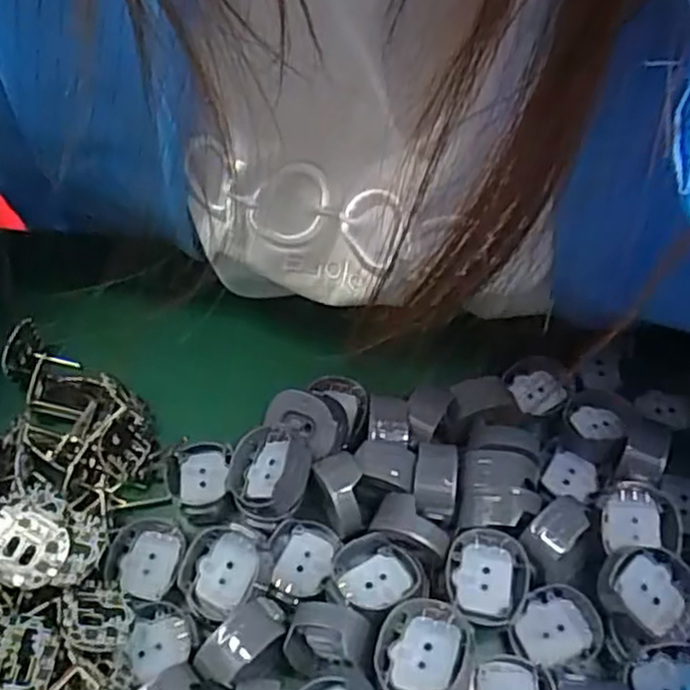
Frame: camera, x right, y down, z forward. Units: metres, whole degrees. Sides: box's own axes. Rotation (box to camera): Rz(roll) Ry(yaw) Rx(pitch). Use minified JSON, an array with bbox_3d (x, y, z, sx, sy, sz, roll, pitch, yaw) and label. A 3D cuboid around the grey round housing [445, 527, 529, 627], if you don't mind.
[{"bbox_3d":[0.044,0.075,0.226,0.024,0.015,0.029,8,55,7],"label":"grey round housing"}]

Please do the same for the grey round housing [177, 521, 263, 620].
[{"bbox_3d":[-0.039,0.072,0.227,0.024,0.010,0.029,16,75,17],"label":"grey round housing"}]

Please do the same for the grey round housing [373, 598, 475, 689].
[{"bbox_3d":[0.023,0.089,0.201,0.027,0.015,0.029,-10,46,11],"label":"grey round housing"}]

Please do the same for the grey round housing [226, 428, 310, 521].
[{"bbox_3d":[-0.026,0.045,0.247,0.027,0.015,0.030,9,55,8],"label":"grey round housing"}]

